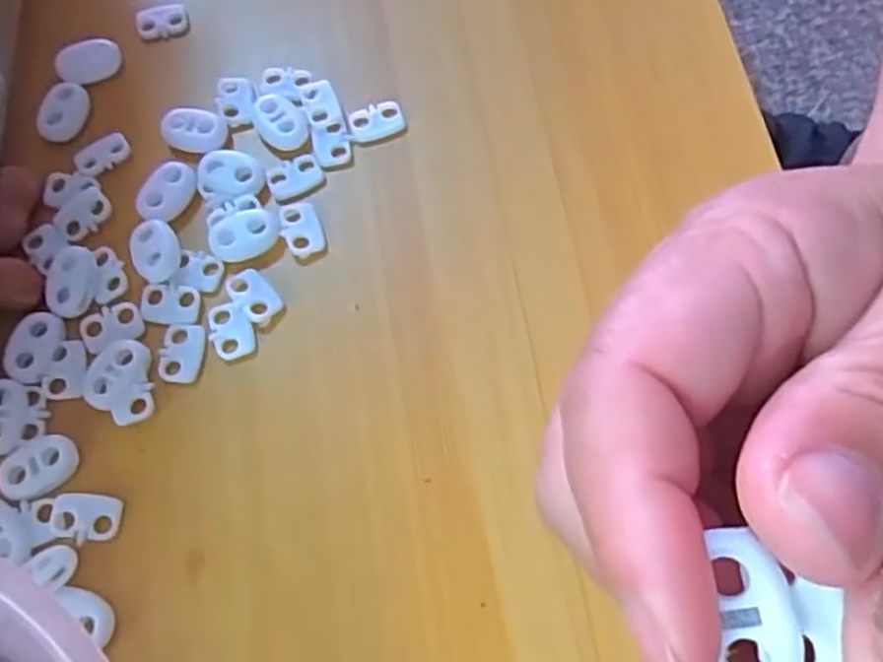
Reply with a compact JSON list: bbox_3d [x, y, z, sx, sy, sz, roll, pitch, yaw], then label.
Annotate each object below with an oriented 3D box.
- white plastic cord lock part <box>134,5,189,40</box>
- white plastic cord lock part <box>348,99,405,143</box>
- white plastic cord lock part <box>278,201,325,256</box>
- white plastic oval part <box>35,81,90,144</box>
[{"bbox_3d":[-0.103,-0.114,0.283,0.019,0.004,0.012,-13,69,-4],"label":"white plastic cord lock part"},{"bbox_3d":[-0.022,-0.072,0.261,0.018,0.004,0.012,-17,69,-6],"label":"white plastic cord lock part"},{"bbox_3d":[-0.045,-0.033,0.248,0.012,0.004,0.020,-15,69,-5],"label":"white plastic cord lock part"},{"bbox_3d":[-0.130,-0.077,0.267,0.015,0.004,0.023,12,69,6],"label":"white plastic oval part"}]

